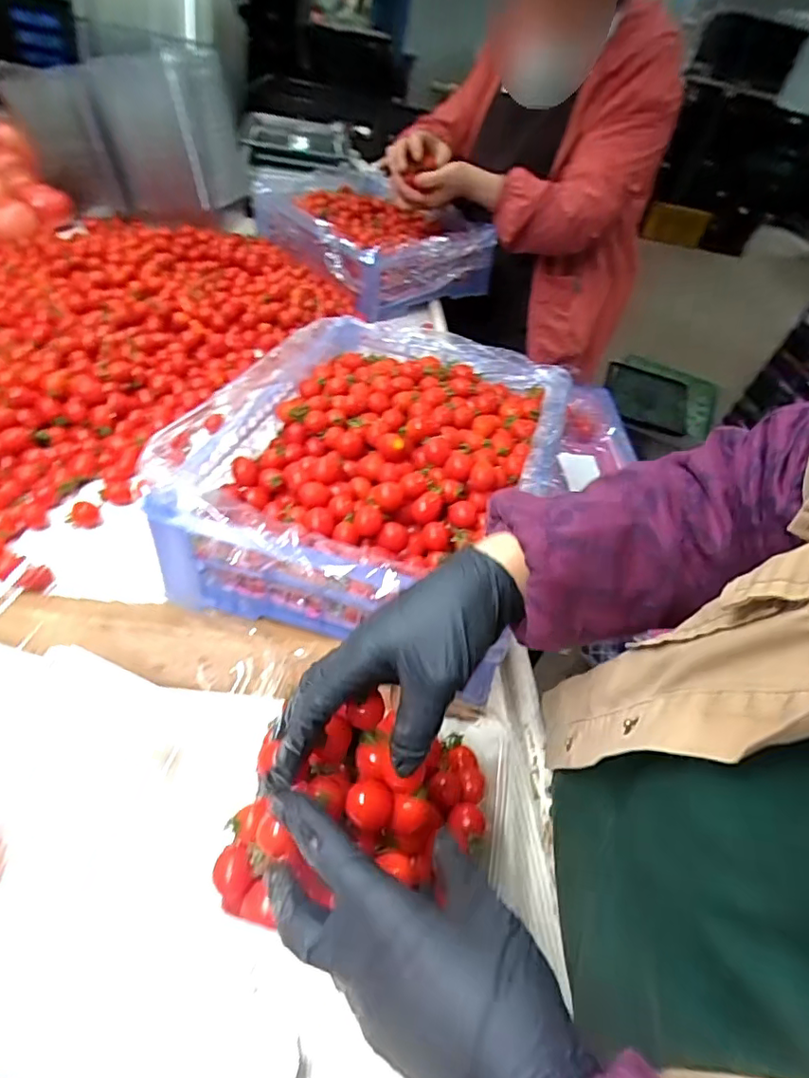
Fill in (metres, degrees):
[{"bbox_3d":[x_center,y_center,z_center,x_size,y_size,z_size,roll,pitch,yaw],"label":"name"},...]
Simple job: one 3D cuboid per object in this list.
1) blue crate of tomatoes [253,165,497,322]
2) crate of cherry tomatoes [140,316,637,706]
[{"bbox_3d":[-0.084,-0.608,1.082,0.333,0.138,0.514,-20,53,-29],"label":"blue crate of tomatoes"},{"bbox_3d":[-0.010,-0.083,0.540,0.283,0.117,0.403,19,44,6],"label":"crate of cherry tomatoes"}]

